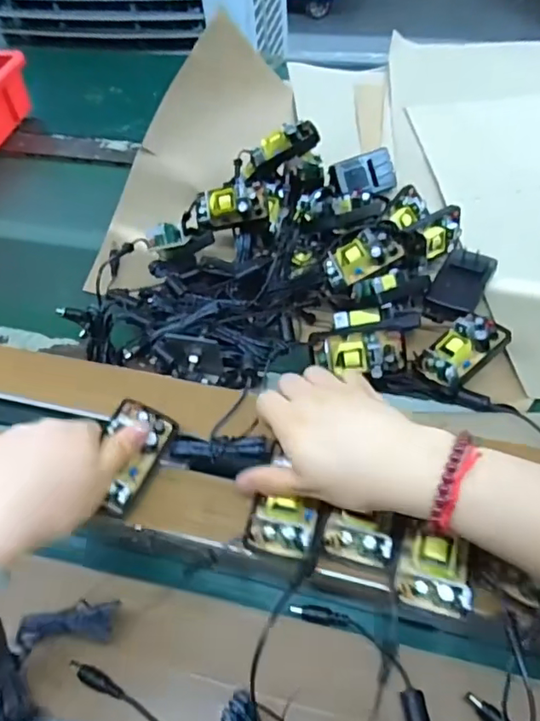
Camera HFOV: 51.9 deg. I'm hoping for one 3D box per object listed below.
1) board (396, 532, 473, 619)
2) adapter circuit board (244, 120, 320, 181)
[{"bbox_3d":[0.102,0.129,0.341,0.040,0.021,0.046,15,55,12],"label":"board"},{"bbox_3d":[0.009,-0.243,0.638,0.094,0.022,0.040,-26,87,14],"label":"adapter circuit board"}]

